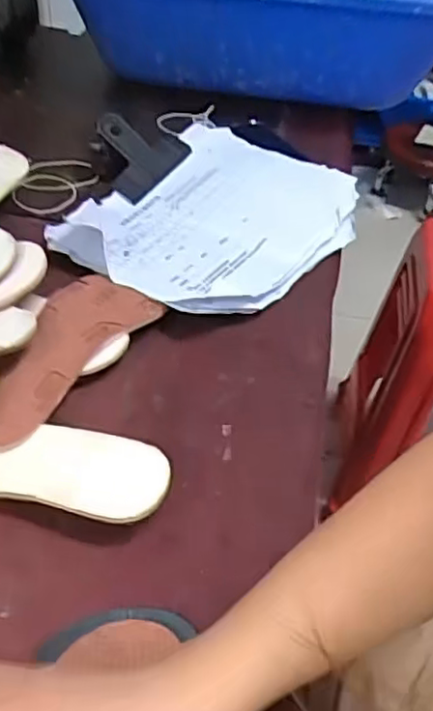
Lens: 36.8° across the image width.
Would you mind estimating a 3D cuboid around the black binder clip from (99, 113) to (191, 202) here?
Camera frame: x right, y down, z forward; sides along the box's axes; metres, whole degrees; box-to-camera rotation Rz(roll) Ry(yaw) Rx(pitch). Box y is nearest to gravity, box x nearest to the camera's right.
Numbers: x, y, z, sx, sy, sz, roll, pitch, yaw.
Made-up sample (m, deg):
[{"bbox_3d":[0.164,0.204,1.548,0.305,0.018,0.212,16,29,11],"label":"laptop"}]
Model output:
[{"bbox_3d":[-0.085,-0.232,0.725,0.081,0.055,0.117,30,48,23],"label":"black binder clip"}]

